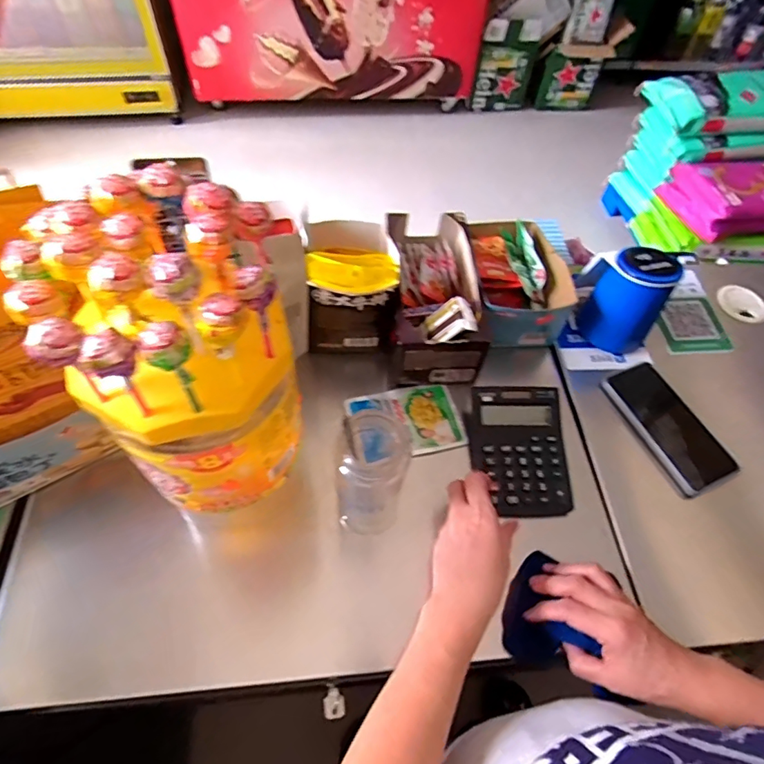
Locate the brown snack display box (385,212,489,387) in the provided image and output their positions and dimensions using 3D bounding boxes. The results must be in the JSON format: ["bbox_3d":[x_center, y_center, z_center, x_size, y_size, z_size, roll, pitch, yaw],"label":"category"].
[{"bbox_3d":[0.062,-0.111,0.611,0.104,0.093,0.212,-1,57,-5],"label":"brown snack display box"}]

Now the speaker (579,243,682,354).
[{"bbox_3d":[0.304,-0.096,0.619,0.088,0.129,0.070,37,62,18],"label":"speaker"}]

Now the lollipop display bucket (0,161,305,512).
[{"bbox_3d":[-0.129,-0.011,0.350,0.143,0.233,0.119,-28,63,-20],"label":"lollipop display bucket"}]

